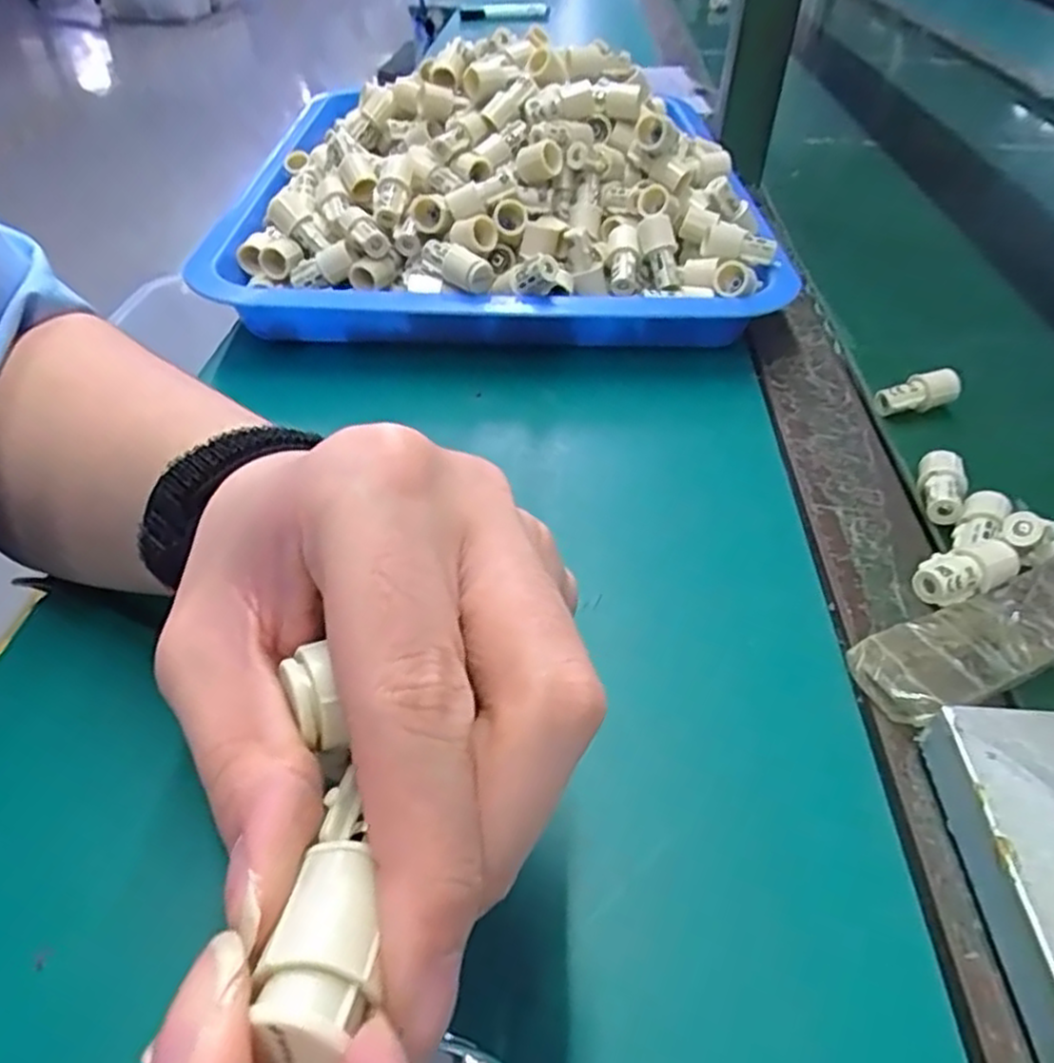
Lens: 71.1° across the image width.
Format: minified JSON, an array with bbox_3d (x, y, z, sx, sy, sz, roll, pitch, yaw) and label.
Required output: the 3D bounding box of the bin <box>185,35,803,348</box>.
[{"bbox_3d":[-0.020,-0.245,0.492,0.342,0.112,0.345,3,43,1],"label":"bin"}]

